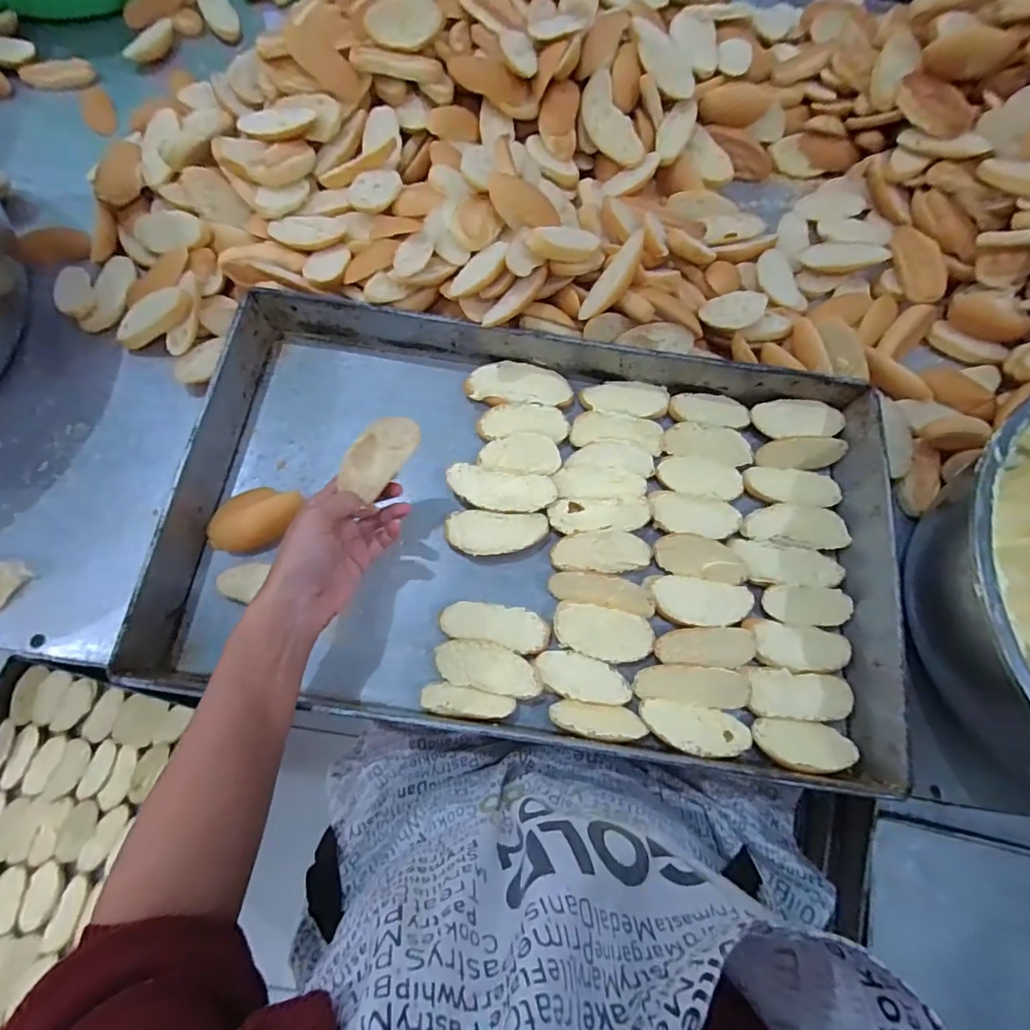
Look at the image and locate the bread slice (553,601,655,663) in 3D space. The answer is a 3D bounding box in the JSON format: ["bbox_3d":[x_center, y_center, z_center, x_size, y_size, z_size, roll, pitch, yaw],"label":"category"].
[{"bbox_3d":[0.078,0.105,0.452,0.088,0.011,0.043,13,72,3],"label":"bread slice"}]

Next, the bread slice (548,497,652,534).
[{"bbox_3d":[0.080,0.000,0.479,0.094,0.007,0.033,-2,72,-2],"label":"bread slice"}]

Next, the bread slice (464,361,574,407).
[{"bbox_3d":[0.004,-0.134,0.526,0.106,0.015,0.052,-3,72,-2],"label":"bread slice"}]

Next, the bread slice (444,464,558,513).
[{"bbox_3d":[-0.013,-0.023,0.484,0.101,0.013,0.038,8,72,1],"label":"bread slice"}]

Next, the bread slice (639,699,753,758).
[{"bbox_3d":[0.151,0.179,0.422,0.090,0.013,0.036,11,72,2],"label":"bread slice"}]

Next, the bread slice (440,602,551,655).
[{"bbox_3d":[-0.017,0.100,0.456,0.095,0.018,0.035,12,72,3],"label":"bread slice"}]

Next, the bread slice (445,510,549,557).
[{"bbox_3d":[-0.017,0.019,0.480,0.094,0.017,0.041,1,72,-1],"label":"bread slice"}]

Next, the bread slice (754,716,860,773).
[{"bbox_3d":[0.242,0.192,0.420,0.081,0.011,0.042,5,44,0],"label":"bread slice"}]

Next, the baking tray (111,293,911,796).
[{"bbox_3d":[0.021,0.005,0.461,0.611,0.055,0.371,8,72,1],"label":"baking tray"}]

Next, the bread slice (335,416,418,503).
[{"bbox_3d":[-0.110,-0.048,0.409,0.040,0.006,0.074,33,98,-24],"label":"bread slice"}]

